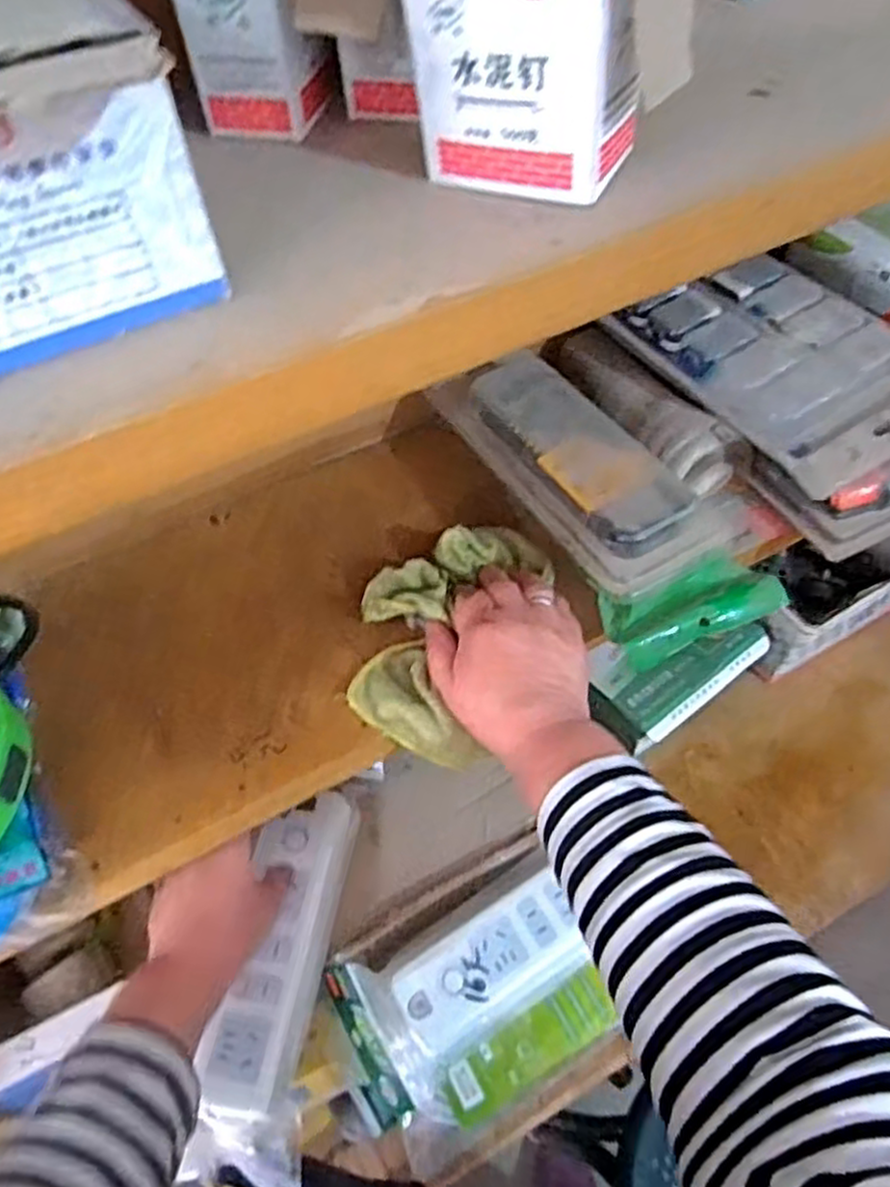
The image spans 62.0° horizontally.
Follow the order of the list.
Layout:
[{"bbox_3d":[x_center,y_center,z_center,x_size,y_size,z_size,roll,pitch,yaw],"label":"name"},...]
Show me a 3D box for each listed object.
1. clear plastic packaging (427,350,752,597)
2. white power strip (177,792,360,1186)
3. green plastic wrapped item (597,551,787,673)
[{"bbox_3d":[0.083,-0.092,0.497,0.085,0.053,0.227,-32,58,-17],"label":"clear plastic packaging"},{"bbox_3d":[-0.107,0.248,0.495,0.068,0.030,0.228,5,54,8],"label":"white power strip"},{"bbox_3d":[0.155,0.006,0.463,0.112,0.020,0.050,-21,56,-11],"label":"green plastic wrapped item"}]

